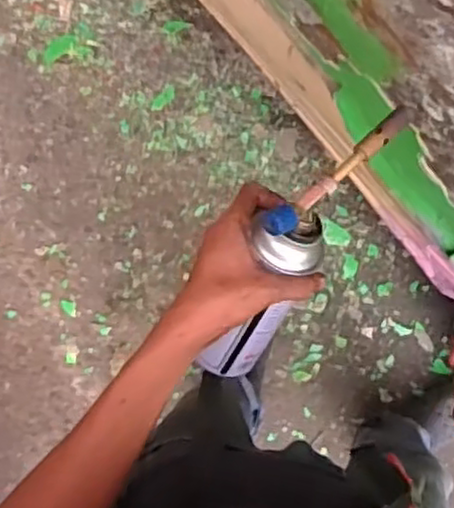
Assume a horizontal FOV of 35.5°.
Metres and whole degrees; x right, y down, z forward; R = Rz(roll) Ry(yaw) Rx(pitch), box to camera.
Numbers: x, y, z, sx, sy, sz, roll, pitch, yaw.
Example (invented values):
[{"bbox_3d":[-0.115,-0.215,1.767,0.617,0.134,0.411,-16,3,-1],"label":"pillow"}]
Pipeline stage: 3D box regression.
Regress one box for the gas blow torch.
[{"bbox_3d":[0.047,0.008,0.573,0.059,0.102,0.276,27,119,0],"label":"gas blow torch"}]

